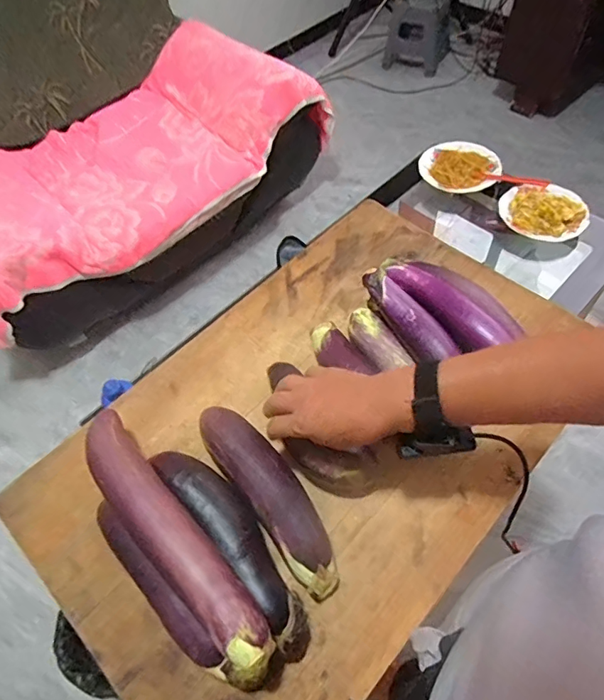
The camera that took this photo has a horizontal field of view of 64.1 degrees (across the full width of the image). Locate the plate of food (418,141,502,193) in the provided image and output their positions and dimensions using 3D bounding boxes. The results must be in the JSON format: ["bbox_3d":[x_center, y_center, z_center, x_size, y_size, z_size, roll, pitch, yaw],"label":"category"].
[{"bbox_3d":[0.420,-0.494,1.286,0.203,0.035,0.177,8,59,10],"label":"plate of food"}]

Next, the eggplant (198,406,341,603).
[{"bbox_3d":[-0.032,0.152,0.519,0.059,0.045,0.220,-35,61,-17],"label":"eggplant"}]

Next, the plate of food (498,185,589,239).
[{"bbox_3d":[0.585,-0.329,1.174,0.198,0.059,0.164,15,60,13],"label":"plate of food"}]

